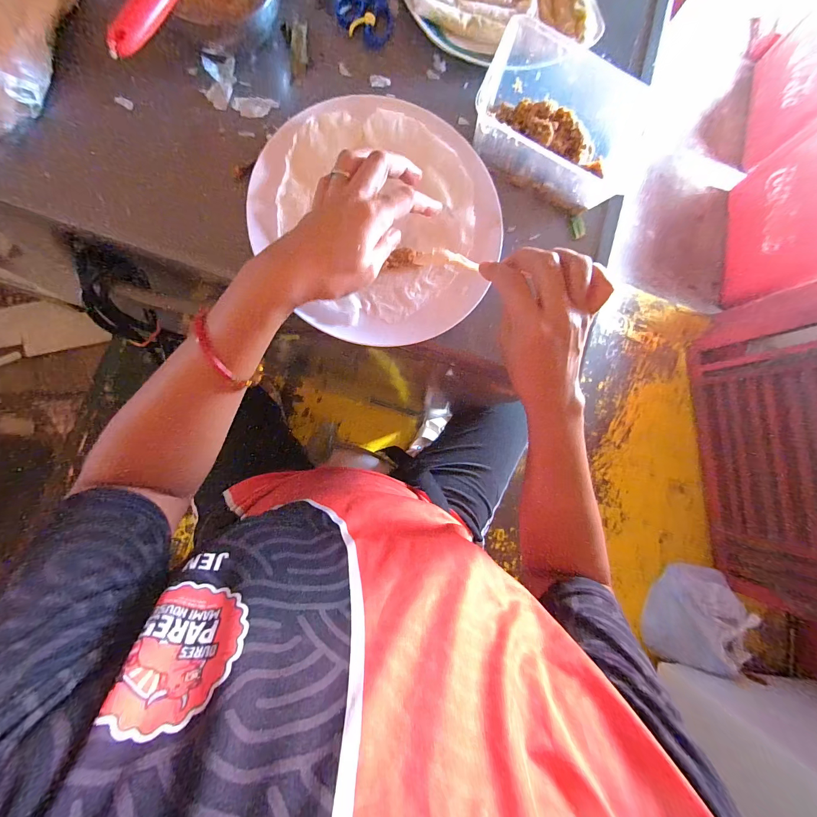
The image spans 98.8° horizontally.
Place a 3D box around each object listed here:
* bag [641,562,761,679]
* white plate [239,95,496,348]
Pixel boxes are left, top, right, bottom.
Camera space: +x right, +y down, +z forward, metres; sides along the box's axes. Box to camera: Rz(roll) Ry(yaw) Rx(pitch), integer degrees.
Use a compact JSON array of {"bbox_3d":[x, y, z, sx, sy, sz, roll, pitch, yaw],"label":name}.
[{"bbox_3d":[0.992,0.693,1.163,0.300,0.144,0.307,12,83,-9],"label":"bag"},{"bbox_3d":[-0.027,-0.181,0.343,0.233,0.026,0.227,1,85,-8],"label":"white plate"}]

